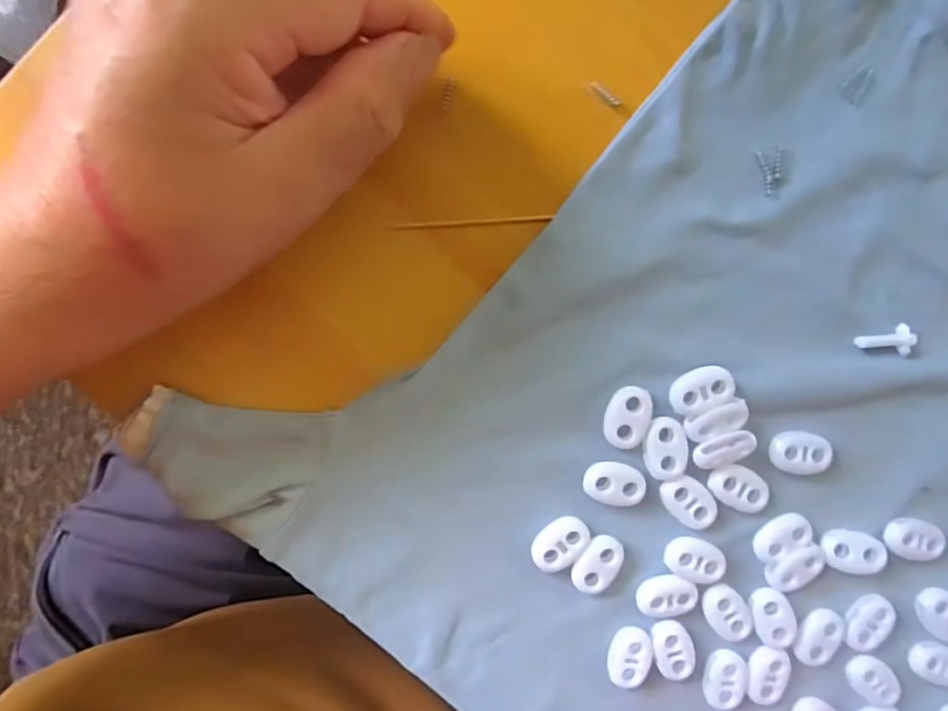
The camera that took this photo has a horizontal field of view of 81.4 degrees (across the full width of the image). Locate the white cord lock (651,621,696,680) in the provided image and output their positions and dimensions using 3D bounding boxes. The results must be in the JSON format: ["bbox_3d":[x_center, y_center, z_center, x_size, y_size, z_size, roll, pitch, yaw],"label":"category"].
[{"bbox_3d":[0.074,0.109,0.201,0.015,0.004,0.020,-11,96,-3],"label":"white cord lock"}]

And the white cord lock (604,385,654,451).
[{"bbox_3d":[0.054,0.022,0.192,0.015,0.004,0.021,19,94,-6],"label":"white cord lock"}]

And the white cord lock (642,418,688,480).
[{"bbox_3d":[0.068,0.033,0.193,0.015,0.004,0.021,-8,96,-4],"label":"white cord lock"}]

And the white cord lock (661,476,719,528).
[{"bbox_3d":[0.078,0.053,0.196,0.022,0.004,0.015,41,91,-7],"label":"white cord lock"}]

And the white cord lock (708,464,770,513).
[{"bbox_3d":[0.096,0.048,0.199,0.023,0.004,0.015,30,92,-6],"label":"white cord lock"}]

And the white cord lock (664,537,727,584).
[{"bbox_3d":[0.080,0.074,0.198,0.022,0.004,0.015,25,93,-6],"label":"white cord lock"}]

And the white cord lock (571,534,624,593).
[{"bbox_3d":[0.044,0.075,0.198,0.014,0.004,0.021,29,93,-6],"label":"white cord lock"}]

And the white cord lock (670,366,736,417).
[{"bbox_3d":[0.079,0.012,0.191,0.021,0.004,0.014,-28,97,-1],"label":"white cord lock"}]

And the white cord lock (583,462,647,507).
[{"bbox_3d":[0.050,0.046,0.196,0.022,0.004,0.015,19,94,-6],"label":"white cord lock"}]

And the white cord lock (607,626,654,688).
[{"bbox_3d":[0.057,0.111,0.203,0.014,0.005,0.020,15,94,-6],"label":"white cord lock"}]

